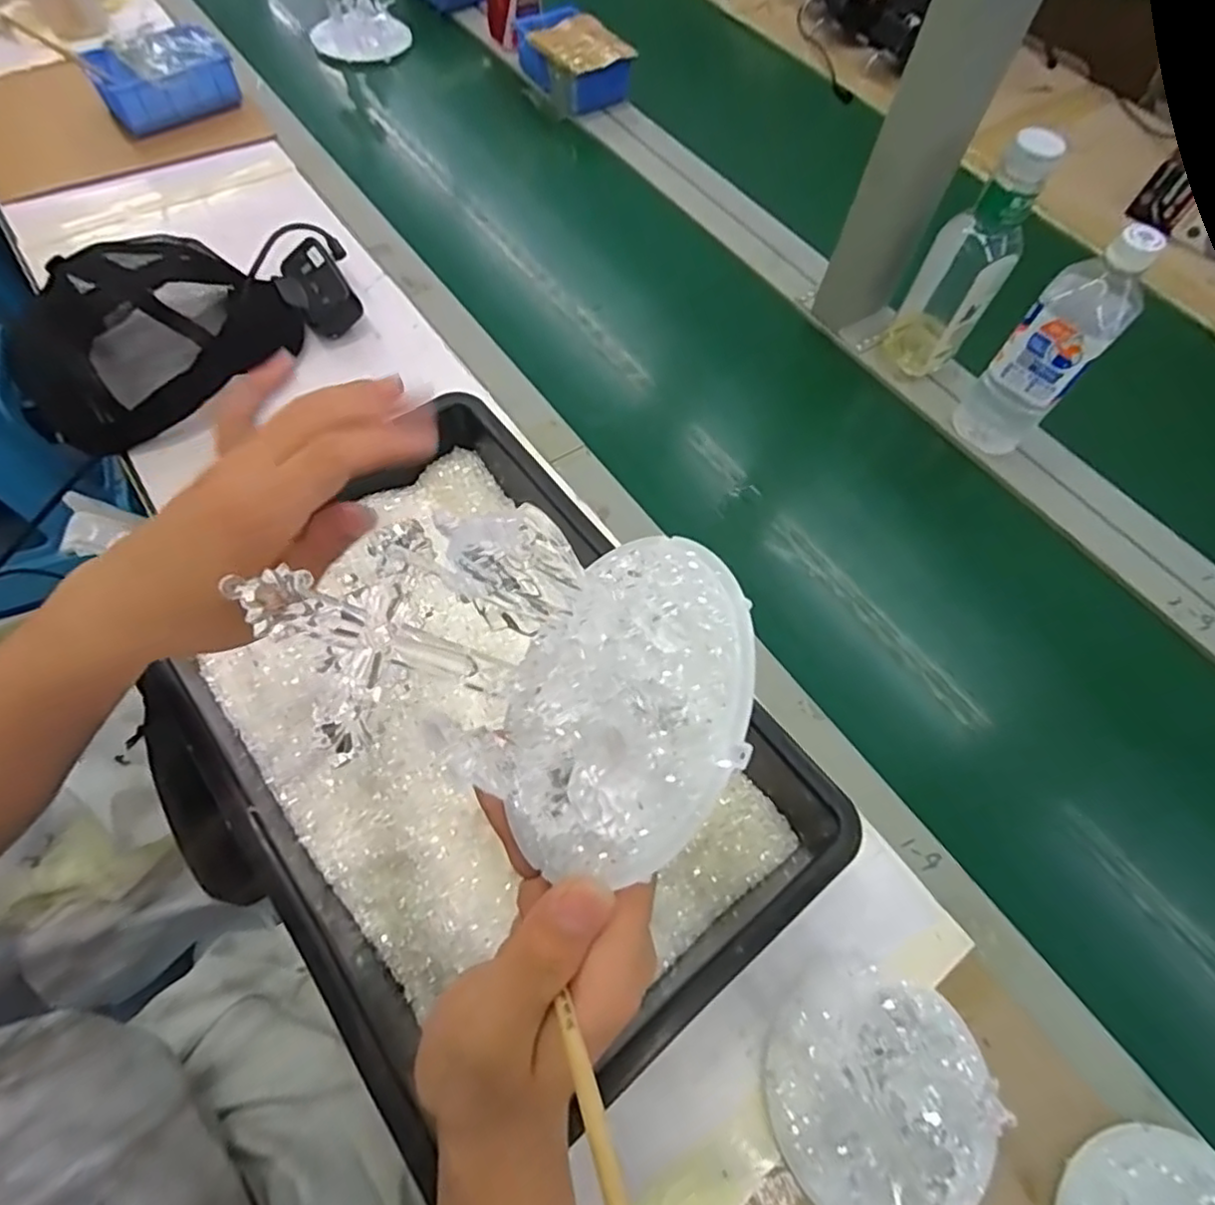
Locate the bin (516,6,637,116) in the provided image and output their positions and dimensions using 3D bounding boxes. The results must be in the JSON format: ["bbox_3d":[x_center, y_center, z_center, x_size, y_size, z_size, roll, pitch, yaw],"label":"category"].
[{"bbox_3d":[-0.051,-0.709,0.847,0.096,0.063,0.162,-27,67,-17],"label":"bin"}]

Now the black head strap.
[{"bbox_3d":[-0.398,-0.238,0.573,0.136,0.110,0.229,34,65,13],"label":"black head strap"}]

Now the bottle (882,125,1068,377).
[{"bbox_3d":[0.325,-0.307,0.592,0.070,0.207,0.061,28,64,11],"label":"bottle"}]

